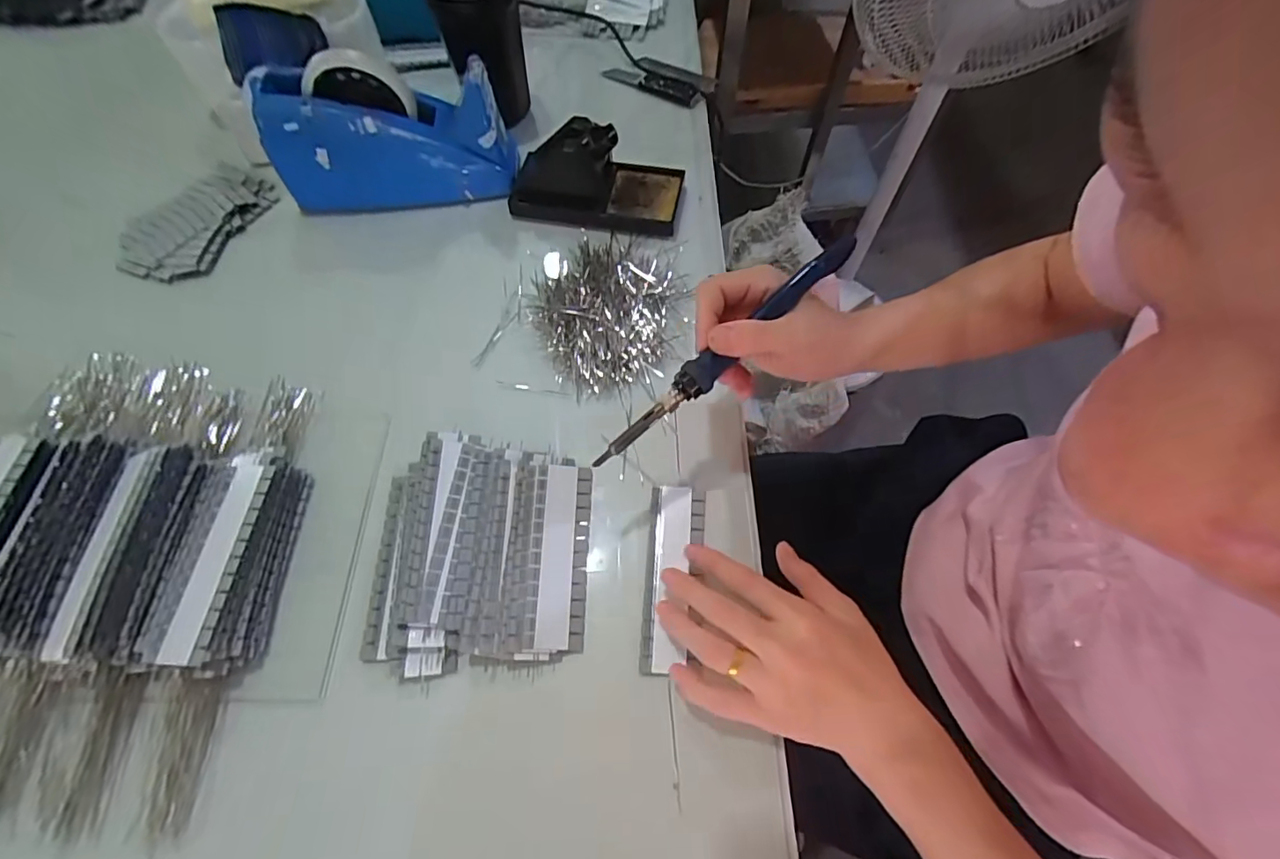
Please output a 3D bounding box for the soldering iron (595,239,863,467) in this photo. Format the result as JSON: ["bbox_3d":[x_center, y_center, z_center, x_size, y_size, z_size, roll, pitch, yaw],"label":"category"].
[{"bbox_3d":[0.058,-0.051,0.343,0.220,0.018,0.019,-41,71,-8],"label":"soldering iron"}]

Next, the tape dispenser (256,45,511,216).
[{"bbox_3d":[-0.225,-0.270,0.493,0.204,0.109,0.071,-3,64,-2],"label":"tape dispenser"}]

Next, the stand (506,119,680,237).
[{"bbox_3d":[-0.041,-0.240,0.505,0.158,0.066,0.077,7,64,3],"label":"stand"}]

